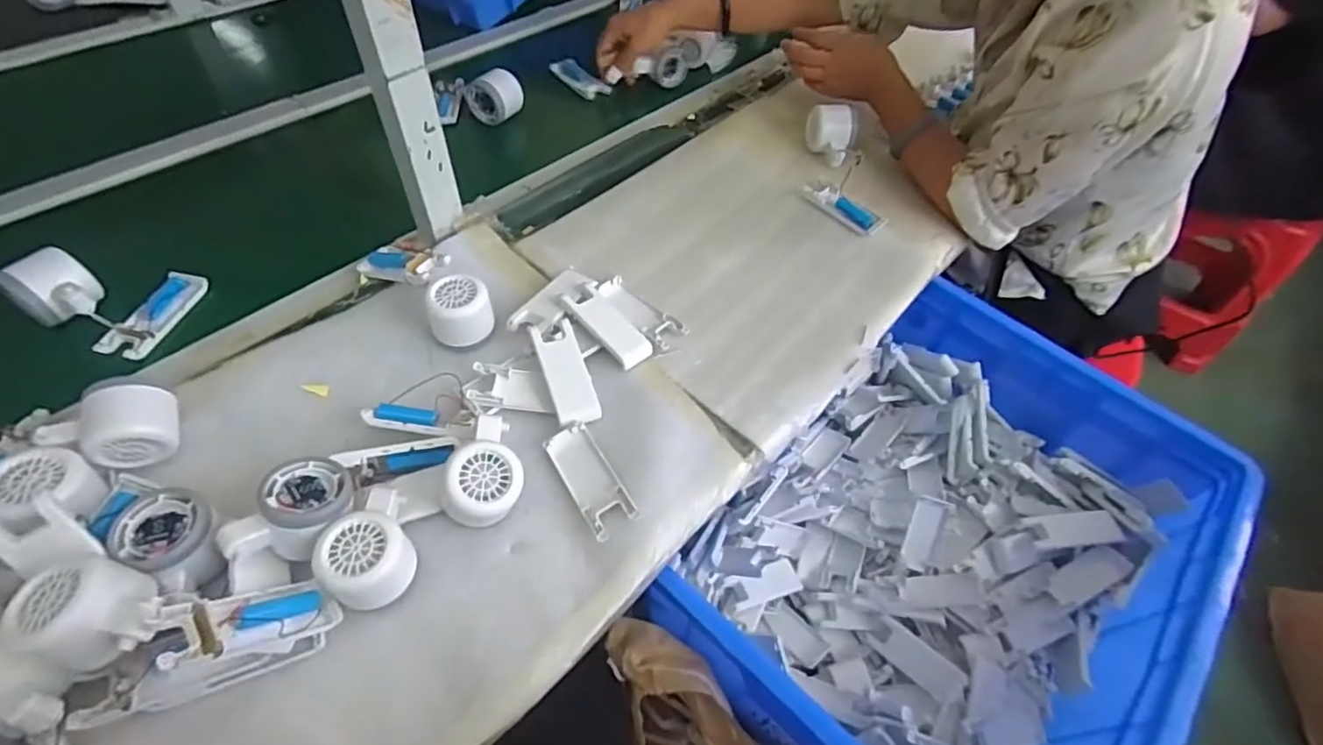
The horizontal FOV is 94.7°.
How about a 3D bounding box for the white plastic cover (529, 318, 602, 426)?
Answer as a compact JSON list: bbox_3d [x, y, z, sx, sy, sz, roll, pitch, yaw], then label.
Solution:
[{"bbox_3d":[-0.086,0.000,0.550,0.040,0.008,0.100,-16,69,-16],"label":"white plastic cover"}]

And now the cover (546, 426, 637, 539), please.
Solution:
[{"bbox_3d":[-0.058,0.086,0.499,0.039,0.013,0.102,-24,58,-21],"label":"cover"}]

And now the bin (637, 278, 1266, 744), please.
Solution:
[{"bbox_3d":[0.296,0.189,0.649,0.385,0.196,0.531,39,60,23],"label":"bin"}]

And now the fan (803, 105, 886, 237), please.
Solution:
[{"bbox_3d":[0.221,-0.263,0.763,0.086,0.062,0.201,-1,53,-5],"label":"fan"}]

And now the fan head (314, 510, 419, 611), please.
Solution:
[{"bbox_3d":[-0.210,0.135,0.432,0.059,0.051,0.059,8,53,1],"label":"fan head"}]

